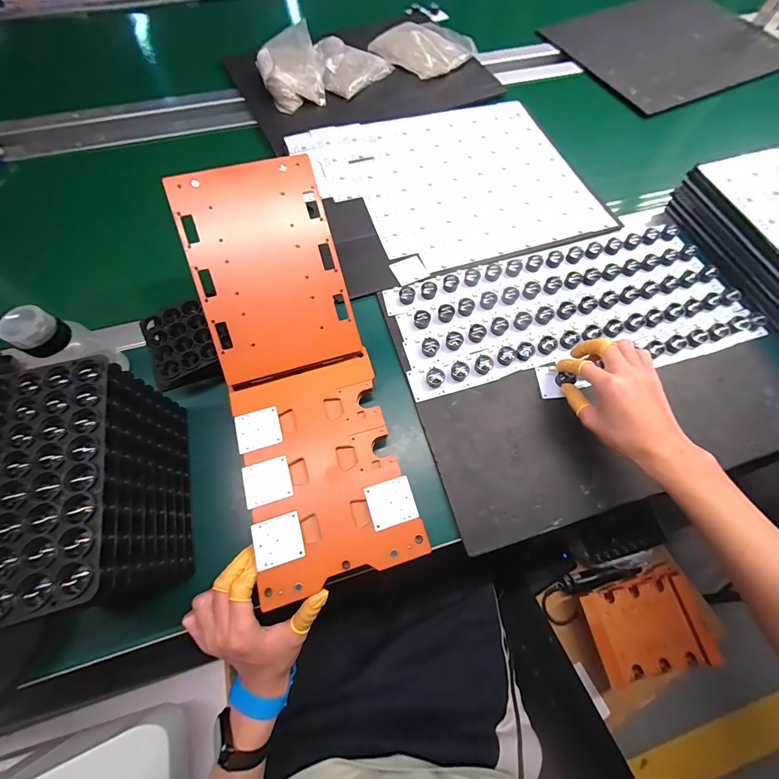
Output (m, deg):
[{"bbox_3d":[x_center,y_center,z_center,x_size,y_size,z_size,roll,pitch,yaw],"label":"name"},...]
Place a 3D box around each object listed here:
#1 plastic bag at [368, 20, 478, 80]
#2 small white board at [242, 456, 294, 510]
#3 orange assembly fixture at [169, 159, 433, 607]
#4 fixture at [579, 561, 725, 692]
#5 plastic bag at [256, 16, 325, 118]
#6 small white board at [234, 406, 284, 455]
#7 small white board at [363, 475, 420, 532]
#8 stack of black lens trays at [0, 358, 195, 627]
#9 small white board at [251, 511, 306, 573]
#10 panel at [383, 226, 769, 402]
[{"bbox_3d":[0.071,-0.725,0.718,0.177,0.031,0.177,41,74,14],"label":"plastic bag"},{"bbox_3d":[-0.130,0.099,0.361,0.047,0.004,0.044,-17,70,-7],"label":"small white board"},{"bbox_3d":[-0.104,-0.027,0.379,0.161,0.055,0.442,-16,84,-7],"label":"orange assembly fixture"},{"bbox_3d":[0.584,0.537,0.764,0.262,0.040,0.194,-15,70,-7],"label":"fixture"},{"bbox_3d":[-0.192,-0.625,0.659,0.118,0.051,0.170,-15,70,-7],"label":"plastic bag"},{"bbox_3d":[-0.148,0.045,0.384,0.048,0.004,0.044,-15,73,-13],"label":"small white board"},{"bbox_3d":[0.002,0.118,0.354,0.048,0.004,0.044,-16,70,-7],"label":"small white board"},{"bbox_3d":[-0.270,0.089,0.312,0.088,0.154,0.194,-14,70,-6],"label":"stack of black lens trays"},{"bbox_3d":[-0.111,0.151,0.339,0.046,0.004,0.044,-15,70,-7],"label":"small white board"},{"bbox_3d":[0.252,-0.123,0.481,0.486,0.019,0.197,-10,69,-5],"label":"panel"}]

